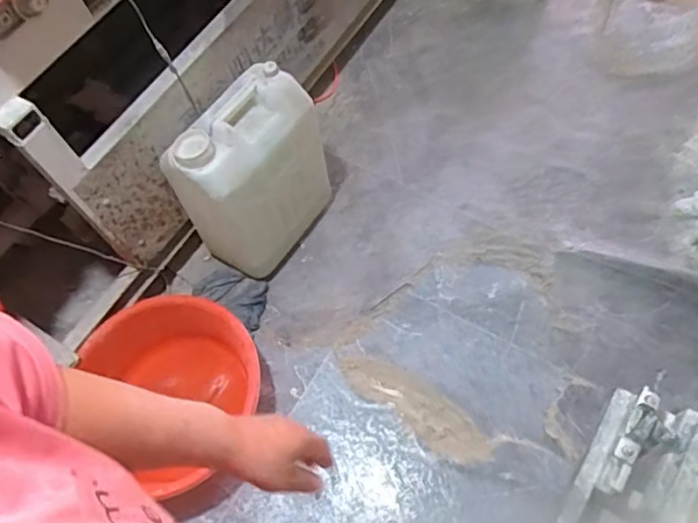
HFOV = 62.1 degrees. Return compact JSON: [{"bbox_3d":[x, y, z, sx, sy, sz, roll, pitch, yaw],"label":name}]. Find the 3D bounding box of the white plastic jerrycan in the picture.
[{"bbox_3d":[-0.216,-0.162,1.327,0.214,0.446,0.361,31,69,21],"label":"white plastic jerrycan"}]

